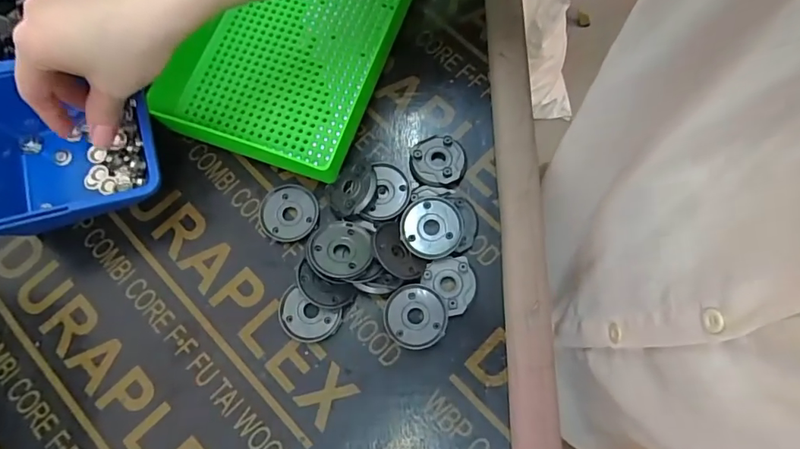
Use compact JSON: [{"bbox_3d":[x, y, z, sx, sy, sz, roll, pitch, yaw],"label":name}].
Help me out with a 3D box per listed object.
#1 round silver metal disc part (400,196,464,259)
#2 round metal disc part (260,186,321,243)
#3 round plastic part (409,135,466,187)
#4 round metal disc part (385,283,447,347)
[{"bbox_3d":[0.022,0.002,0.325,0.043,0.004,0.041,0,95,0],"label":"round silver metal disc part"},{"bbox_3d":[-0.082,-0.008,0.345,0.042,0.008,0.041,-1,74,2],"label":"round metal disc part"},{"bbox_3d":[0.029,-0.048,0.351,0.041,0.010,0.040,-1,74,2],"label":"round plastic part"},{"bbox_3d":[0.011,0.063,0.320,0.042,0.010,0.041,-1,74,2],"label":"round metal disc part"}]

